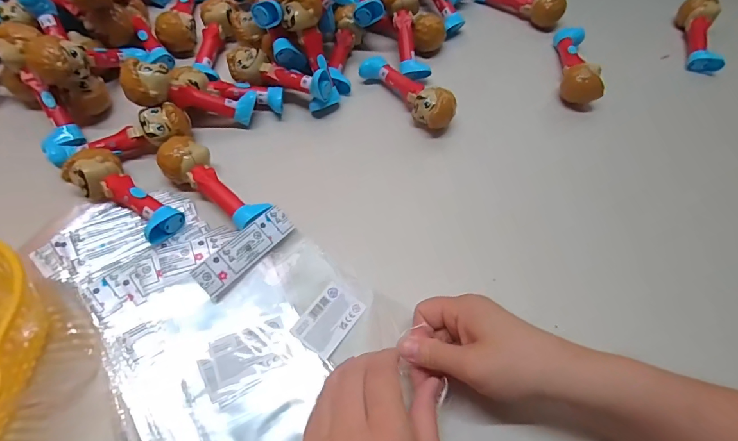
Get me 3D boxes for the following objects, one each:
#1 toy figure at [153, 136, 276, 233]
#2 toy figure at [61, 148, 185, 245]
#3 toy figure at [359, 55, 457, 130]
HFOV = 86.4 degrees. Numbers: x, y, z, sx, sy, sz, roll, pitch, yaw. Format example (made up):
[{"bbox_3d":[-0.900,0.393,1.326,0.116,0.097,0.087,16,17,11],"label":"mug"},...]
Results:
[{"bbox_3d":[-0.151,-0.036,0.376,0.117,0.038,0.045,35,65,14],"label":"toy figure"},{"bbox_3d":[-0.227,-0.022,0.366,0.119,0.041,0.042,34,65,14],"label":"toy figure"},{"bbox_3d":[0.045,-0.151,0.452,0.033,0.038,0.127,-40,71,-22],"label":"toy figure"}]

